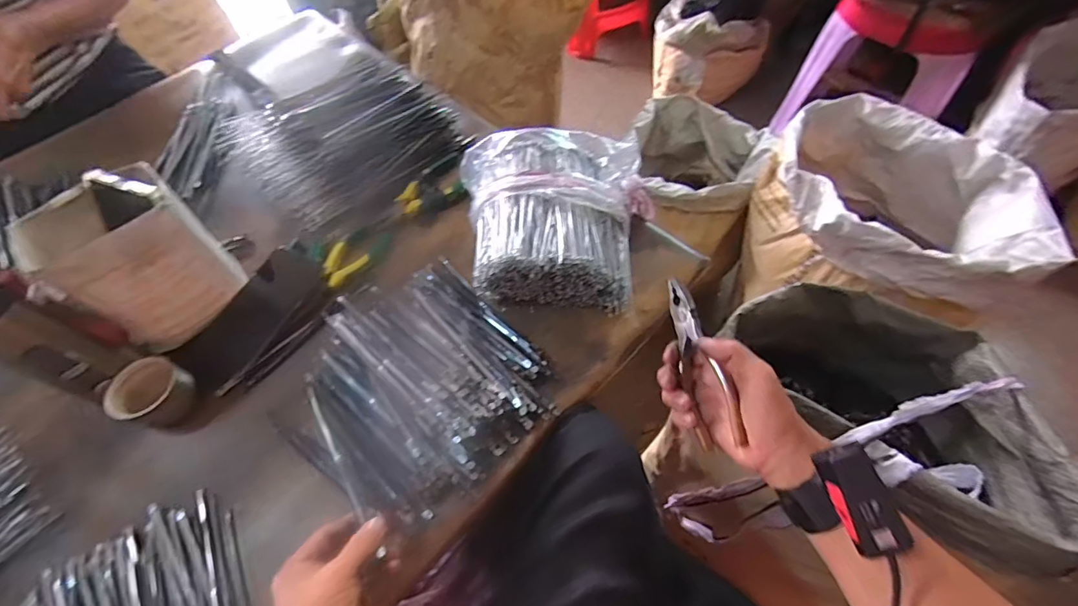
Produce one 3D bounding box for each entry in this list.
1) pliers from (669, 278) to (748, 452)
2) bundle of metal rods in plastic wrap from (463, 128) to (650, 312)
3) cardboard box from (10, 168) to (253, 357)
[{"bbox_3d":[0.140,0.051,0.426,0.025,0.044,0.150,-12,74,-5],"label":"pliers"},{"bbox_3d":[0.016,-0.104,0.557,0.228,0.084,0.210,3,58,4],"label":"bundle of metal rods in plastic wrap"},{"bbox_3d":[-0.401,-0.040,0.492,0.122,0.155,0.090,-40,65,-20],"label":"cardboard box"}]

